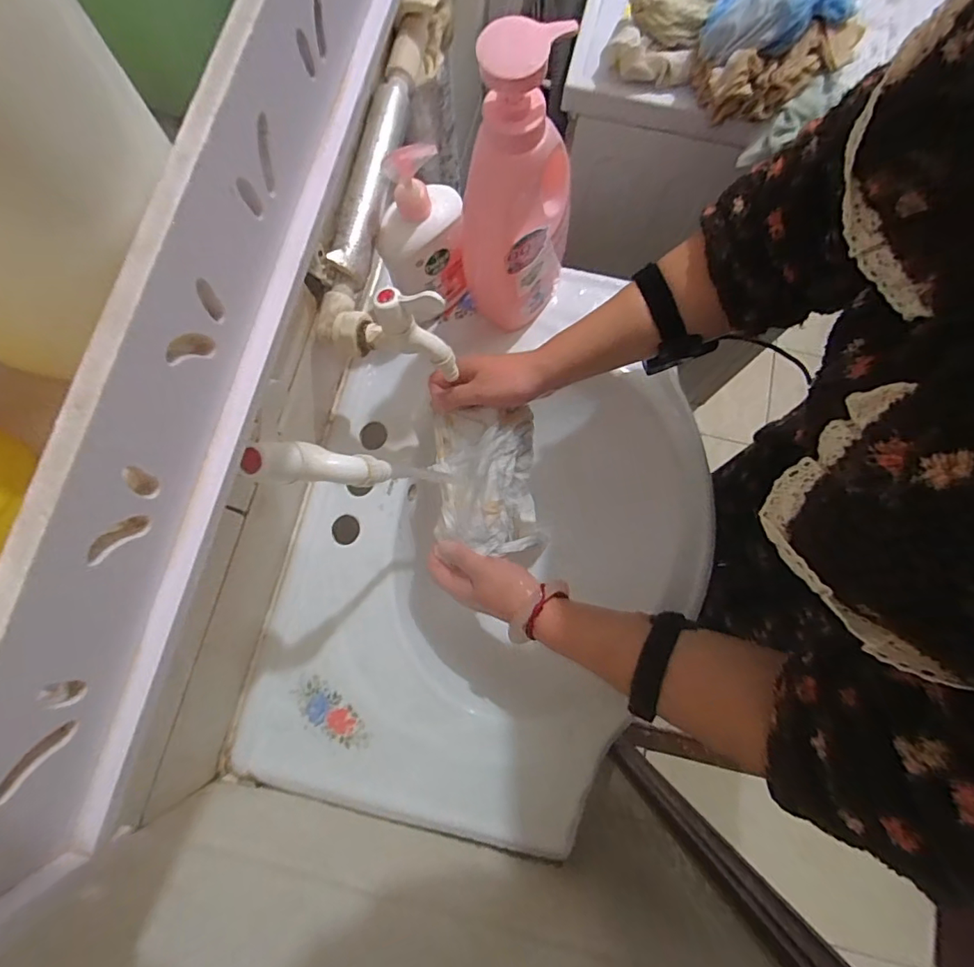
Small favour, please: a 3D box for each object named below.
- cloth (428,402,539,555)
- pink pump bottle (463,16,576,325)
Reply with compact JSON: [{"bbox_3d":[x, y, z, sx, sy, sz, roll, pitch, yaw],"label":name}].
[{"bbox_3d":[0.000,0.003,0.548,0.103,0.086,0.136,-5,78,-2],"label":"cloth"},{"bbox_3d":[0.027,-0.233,0.460,0.094,0.281,0.071,-10,78,-3],"label":"pink pump bottle"}]

